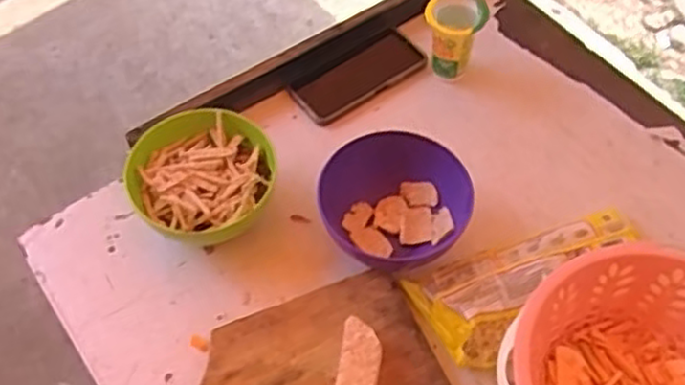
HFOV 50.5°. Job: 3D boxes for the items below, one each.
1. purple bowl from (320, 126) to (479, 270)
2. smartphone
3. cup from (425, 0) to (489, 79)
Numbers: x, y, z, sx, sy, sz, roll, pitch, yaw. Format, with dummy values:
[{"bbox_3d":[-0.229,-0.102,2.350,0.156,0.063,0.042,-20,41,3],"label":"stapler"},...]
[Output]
[{"bbox_3d":[0.056,0.015,0.742,0.148,0.071,0.139,0,56,0],"label":"purple bowl"},{"bbox_3d":[0.020,-0.142,0.885,0.163,0.013,0.072,-32,61,-14],"label":"smartphone"},{"bbox_3d":[0.130,-0.181,0.861,0.064,0.095,0.067,0,56,0],"label":"cup"}]

